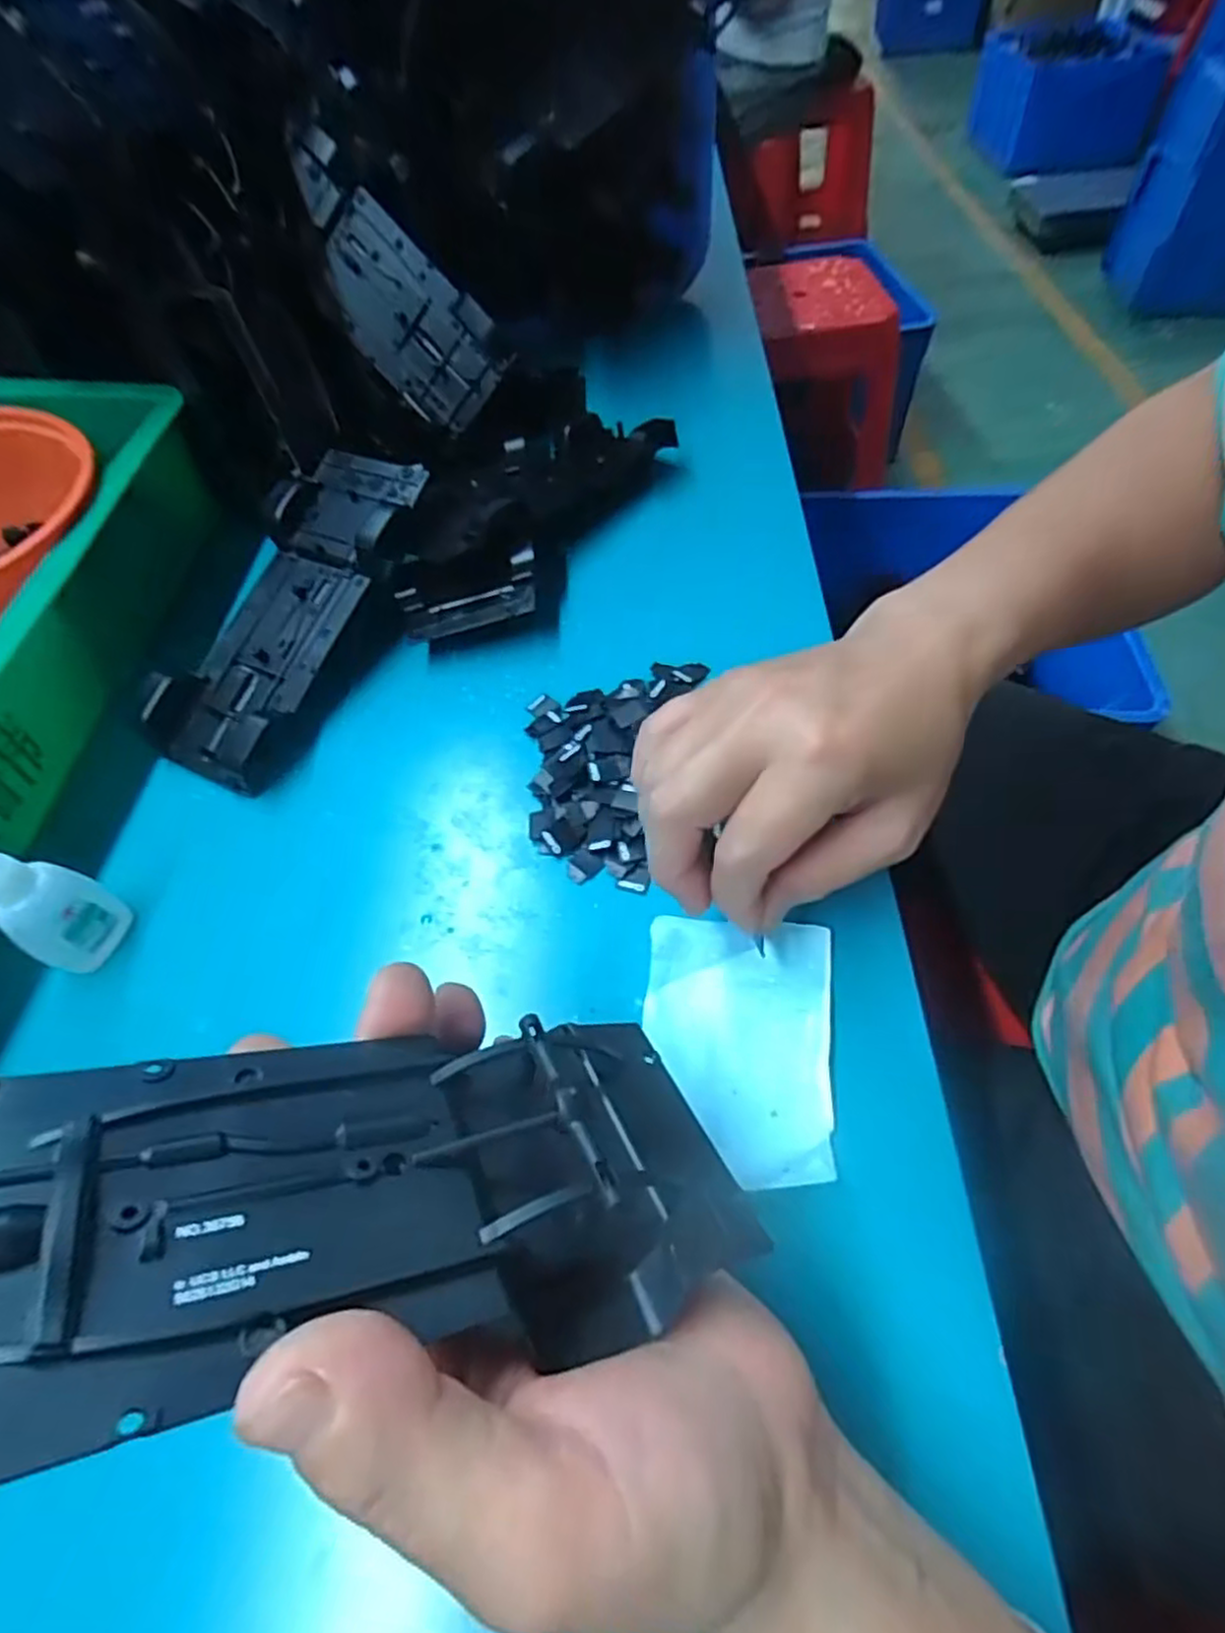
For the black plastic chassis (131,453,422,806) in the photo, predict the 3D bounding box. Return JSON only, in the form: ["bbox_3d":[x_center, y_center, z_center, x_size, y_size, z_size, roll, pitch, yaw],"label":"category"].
[{"bbox_3d":[-0.171,-0.111,0.375,0.076,0.020,0.193,21,78,18],"label":"black plastic chassis"}]

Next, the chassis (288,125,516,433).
[{"bbox_3d":[-0.136,-0.314,0.432,0.155,0.070,0.016,45,29,-9],"label":"chassis"}]

